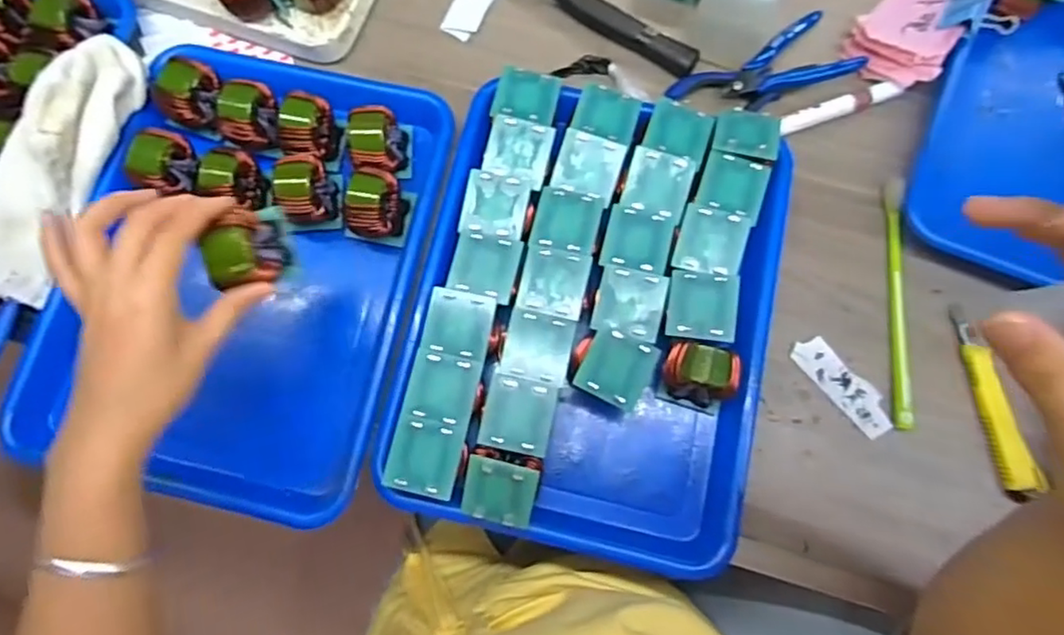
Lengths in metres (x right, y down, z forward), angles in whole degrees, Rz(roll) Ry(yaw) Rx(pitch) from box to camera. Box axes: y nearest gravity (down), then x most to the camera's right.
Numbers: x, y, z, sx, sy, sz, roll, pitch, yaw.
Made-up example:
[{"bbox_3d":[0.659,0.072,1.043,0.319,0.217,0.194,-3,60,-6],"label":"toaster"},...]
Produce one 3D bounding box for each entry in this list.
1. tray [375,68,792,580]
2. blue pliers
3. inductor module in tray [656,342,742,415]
[{"bbox_3d":[0.042,-0.005,0.435,0.244,0.053,0.314,11,78,4],"label":"tray"},{"bbox_3d":[0.185,-0.196,0.489,0.151,0.021,0.063,-29,78,-5],"label":"blue pliers"},{"bbox_3d":[0.113,0.041,0.424,0.049,0.043,0.037,18,78,5],"label":"inductor module in tray"}]

